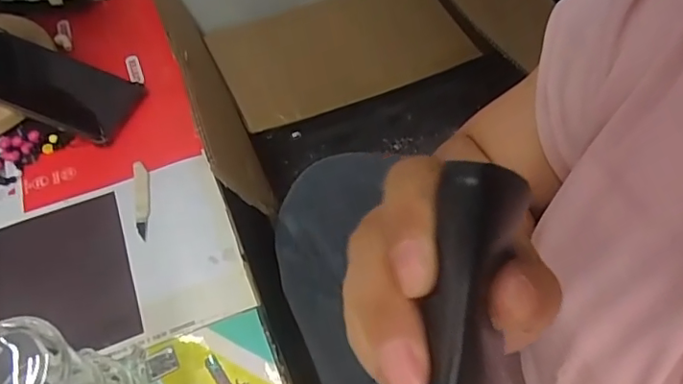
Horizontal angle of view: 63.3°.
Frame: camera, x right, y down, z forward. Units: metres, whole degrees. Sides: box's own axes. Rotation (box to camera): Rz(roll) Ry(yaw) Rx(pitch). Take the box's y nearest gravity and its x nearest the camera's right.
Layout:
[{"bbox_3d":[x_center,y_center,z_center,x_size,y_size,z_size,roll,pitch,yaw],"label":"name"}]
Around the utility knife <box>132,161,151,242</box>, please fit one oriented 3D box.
[{"bbox_3d":[-0.171,0.006,0.477,0.014,0.010,0.075,-12,55,-5],"label":"utility knife"}]

